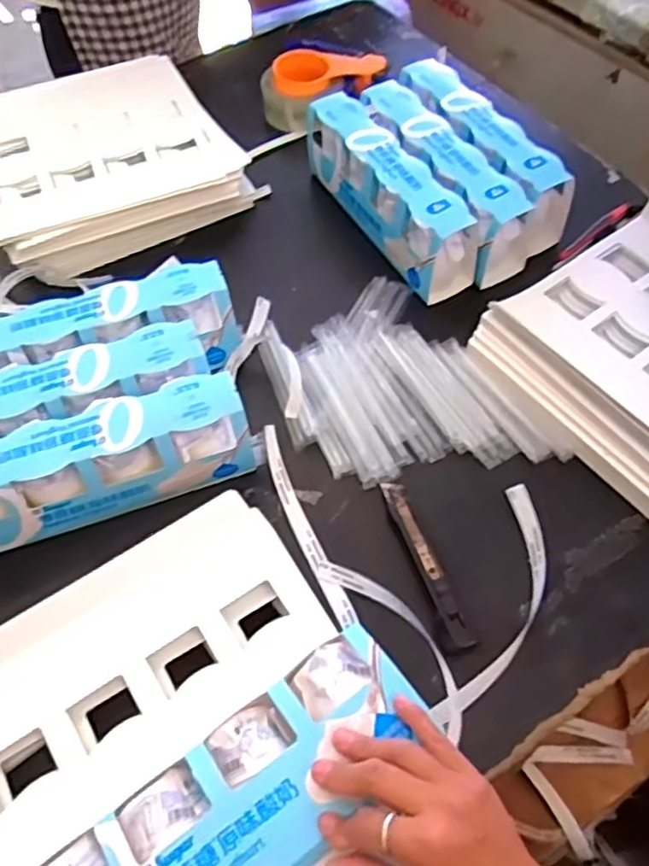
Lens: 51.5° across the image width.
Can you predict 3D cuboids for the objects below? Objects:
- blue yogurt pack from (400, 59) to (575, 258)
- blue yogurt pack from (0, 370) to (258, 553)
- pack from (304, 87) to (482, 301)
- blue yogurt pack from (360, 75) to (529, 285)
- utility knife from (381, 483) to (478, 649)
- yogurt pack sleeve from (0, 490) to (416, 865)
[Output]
[{"bbox_3d":[0.181,-0.333,0.796,0.069,0.089,0.272,-26,62,-15],"label":"blue yogurt pack"},{"bbox_3d":[-0.200,0.027,0.584,0.270,0.084,0.064,-18,61,-11],"label":"blue yogurt pack"},{"bbox_3d":[0.075,-0.276,0.773,0.068,0.094,0.265,-26,63,-15],"label":"pack"},{"bbox_3d":[0.137,-0.303,0.777,0.075,0.082,0.270,-26,63,-15],"label":"blue yogurt pack"},{"bbox_3d":[0.088,0.110,0.583,0.020,0.006,0.156,-18,61,-11],"label":"utility knife"},{"bbox_3d":[-0.104,0.199,0.461,0.275,0.077,0.264,-33,65,-18],"label":"yogurt pack sleeve"}]

